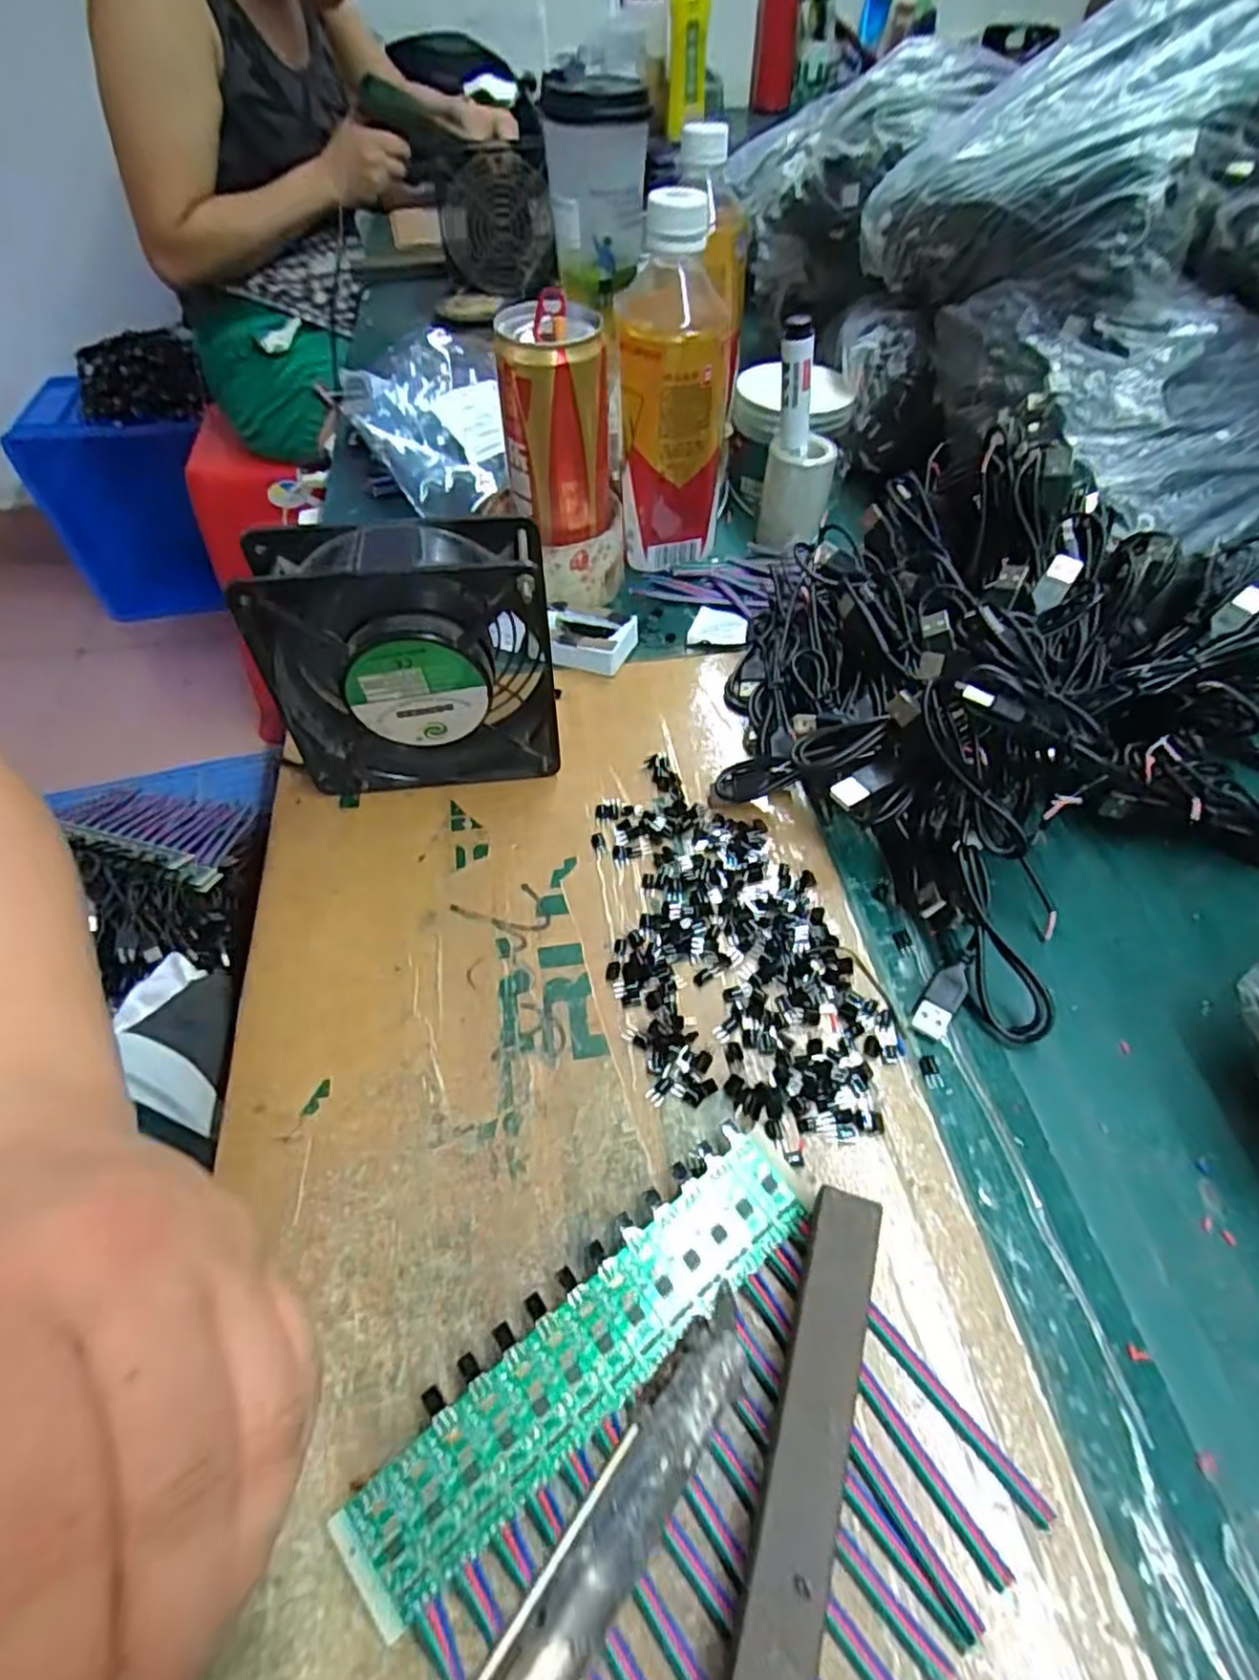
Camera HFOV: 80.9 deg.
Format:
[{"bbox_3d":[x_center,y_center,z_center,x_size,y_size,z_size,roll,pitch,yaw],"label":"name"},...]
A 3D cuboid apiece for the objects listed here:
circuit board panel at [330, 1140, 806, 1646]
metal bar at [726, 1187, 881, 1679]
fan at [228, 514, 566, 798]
[{"bbox_3d":[-0.010,0.156,0.227,0.158,0.010,0.033,-33,60,-23],"label":"circuit board panel"},{"bbox_3d":[0.036,0.203,0.187,0.019,0.018,0.214,17,54,12],"label":"metal bar"},{"bbox_3d":[-0.096,-0.078,0.336,0.119,0.120,0.042,-4,53,-3],"label":"fan"}]

